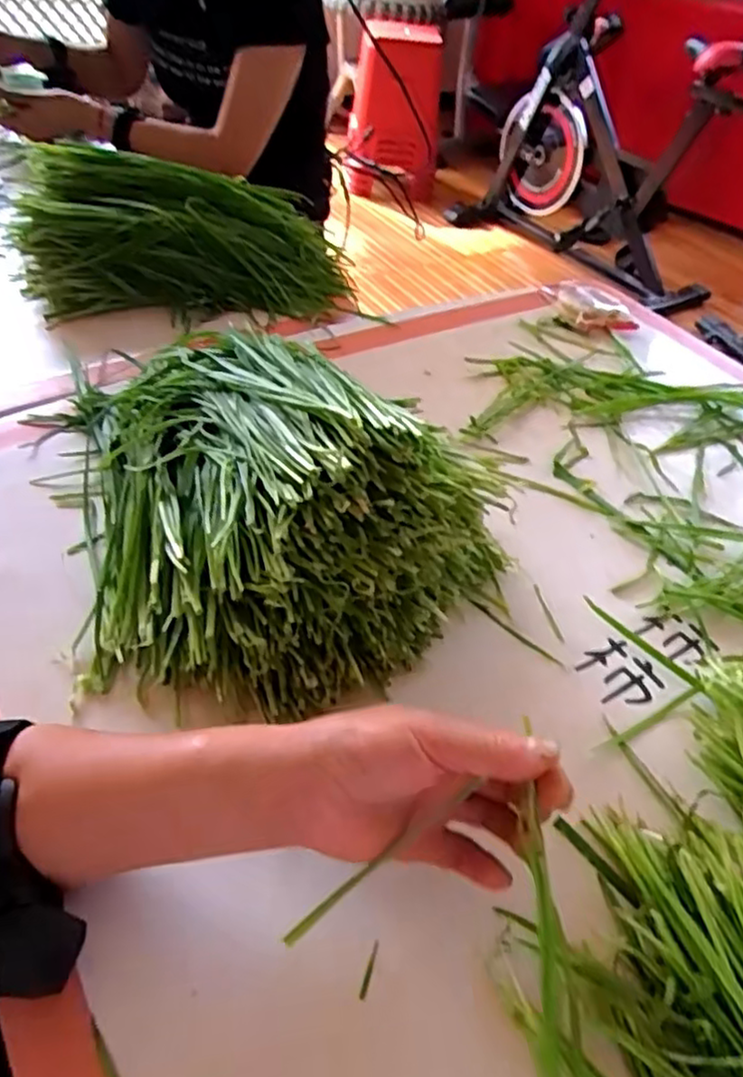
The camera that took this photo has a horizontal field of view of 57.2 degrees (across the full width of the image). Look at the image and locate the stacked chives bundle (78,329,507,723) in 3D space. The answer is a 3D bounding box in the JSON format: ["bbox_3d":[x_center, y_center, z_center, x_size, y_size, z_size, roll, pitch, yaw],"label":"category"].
[{"bbox_3d":[-0.058,-0.043,0.443,0.264,0.135,0.274,-11,48,-17],"label":"stacked chives bundle"}]

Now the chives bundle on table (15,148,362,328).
[{"bbox_3d":[-0.188,-0.318,0.715,0.323,0.111,0.166,-7,47,-14],"label":"chives bundle on table"}]

